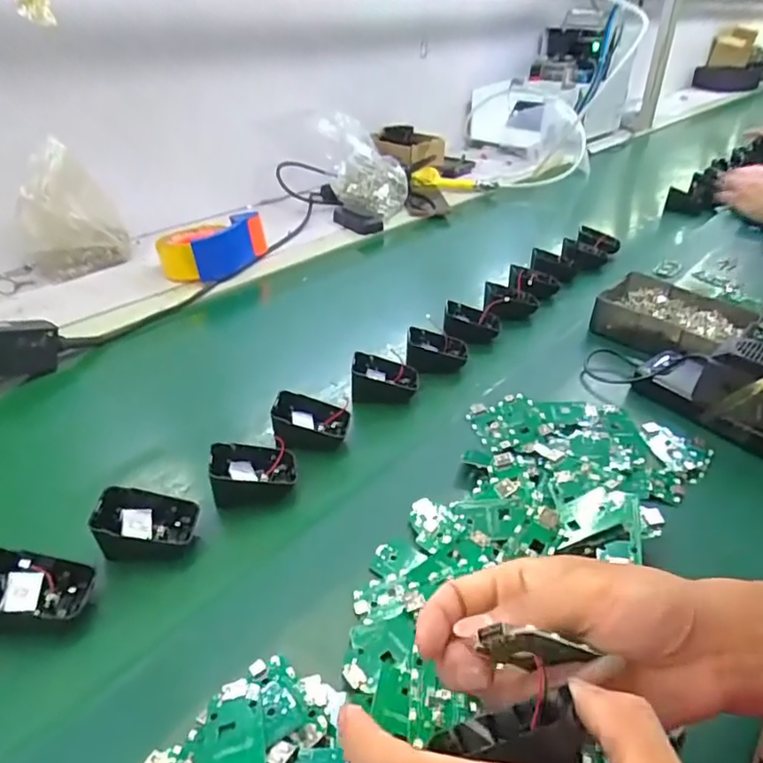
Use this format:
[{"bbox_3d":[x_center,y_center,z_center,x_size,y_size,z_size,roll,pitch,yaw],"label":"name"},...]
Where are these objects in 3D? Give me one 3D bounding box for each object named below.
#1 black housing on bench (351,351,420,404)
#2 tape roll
[{"bbox_3d":[0.004,-0.002,0.584,0.069,0.042,0.042,-2,34,-5],"label":"black housing on bench"},{"bbox_3d":[-0.248,-0.196,0.850,0.103,0.071,0.143,24,40,30],"label":"tape roll"}]

